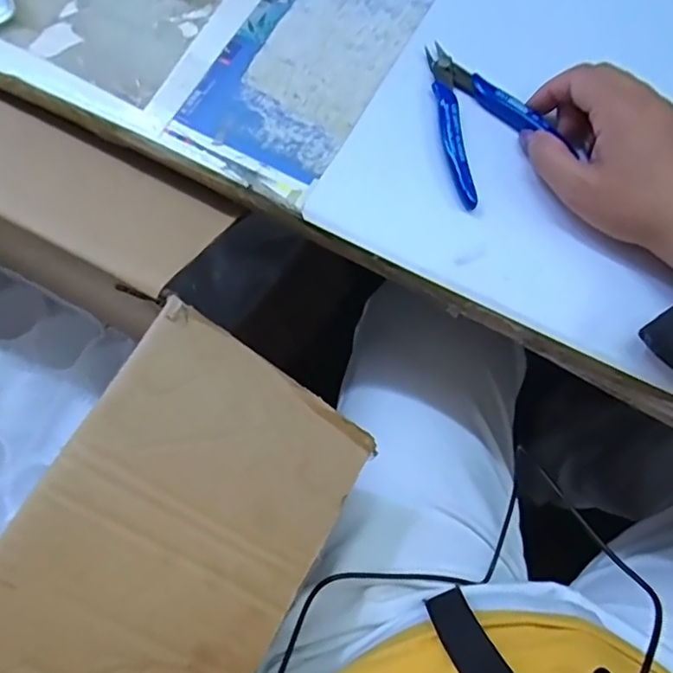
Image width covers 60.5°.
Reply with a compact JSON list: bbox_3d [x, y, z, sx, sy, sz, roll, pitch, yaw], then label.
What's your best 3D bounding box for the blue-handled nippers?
[{"bbox_3d":[0.087,-0.144,0.370,0.071,0.016,0.113,-26,77,-6],"label":"blue-handled nippers"}]

